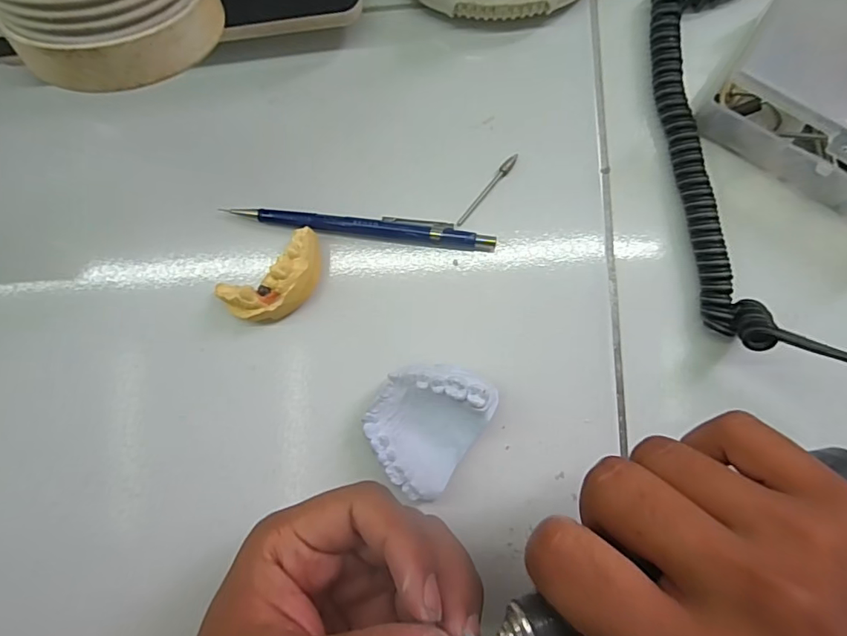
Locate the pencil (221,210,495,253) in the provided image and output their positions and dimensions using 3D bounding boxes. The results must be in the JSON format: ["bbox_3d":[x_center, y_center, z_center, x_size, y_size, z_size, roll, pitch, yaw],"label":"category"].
[{"bbox_3d":[-0.030,-0.047,0.252,0.132,0.010,0.012,8,86,5],"label":"pencil"}]

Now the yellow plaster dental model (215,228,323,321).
[{"bbox_3d":[-0.070,-0.017,0.246,0.054,0.021,0.026,-37,84,1],"label":"yellow plaster dental model"}]

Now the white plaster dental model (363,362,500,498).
[{"bbox_3d":[0.001,0.049,0.239,0.049,0.023,0.061,32,88,6],"label":"white plaster dental model"}]

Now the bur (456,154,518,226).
[{"bbox_3d":[0.032,-0.065,0.253,0.005,0.004,0.045,41,89,6],"label":"bur"}]

